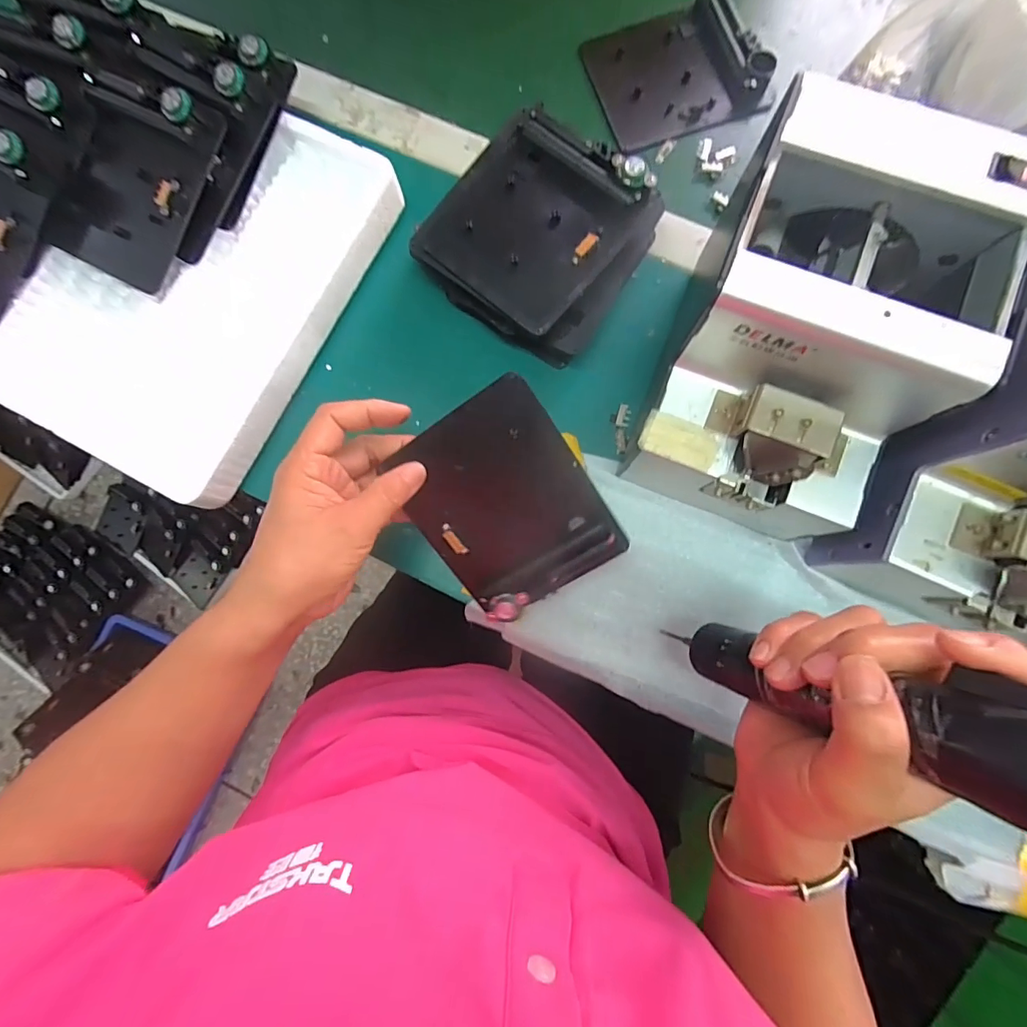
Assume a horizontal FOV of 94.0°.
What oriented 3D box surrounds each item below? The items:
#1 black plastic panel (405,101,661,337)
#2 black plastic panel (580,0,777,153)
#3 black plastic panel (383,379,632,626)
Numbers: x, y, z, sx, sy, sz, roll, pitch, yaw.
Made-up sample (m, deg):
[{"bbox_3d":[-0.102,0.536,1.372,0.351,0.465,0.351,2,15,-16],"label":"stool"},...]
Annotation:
[{"bbox_3d":[0.013,-0.200,0.321,0.118,0.022,0.127,39,85,8],"label":"black plastic panel"},{"bbox_3d":[0.134,-0.361,0.390,0.129,0.016,0.112,-19,82,-1],"label":"black plastic panel"},{"bbox_3d":[-0.006,-0.004,0.300,0.106,0.014,0.128,-31,102,15],"label":"black plastic panel"}]

